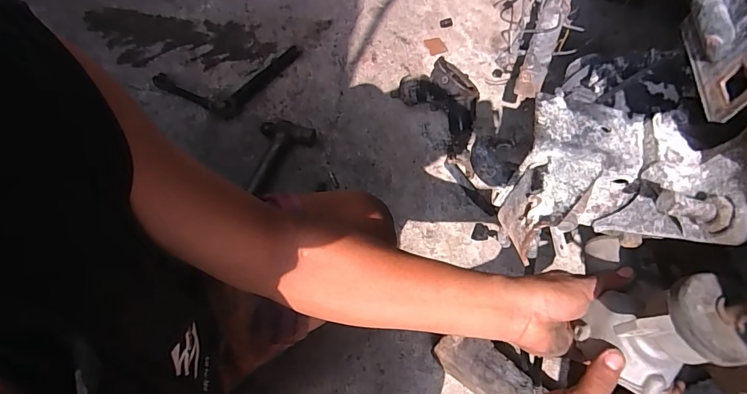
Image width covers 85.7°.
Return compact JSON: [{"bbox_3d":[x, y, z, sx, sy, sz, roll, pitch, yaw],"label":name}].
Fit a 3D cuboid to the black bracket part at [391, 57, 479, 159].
[{"bbox_3d":[0.143,-0.201,0.842,0.095,0.132,0.216,-29,70,-18],"label":"black bracket part"}]

